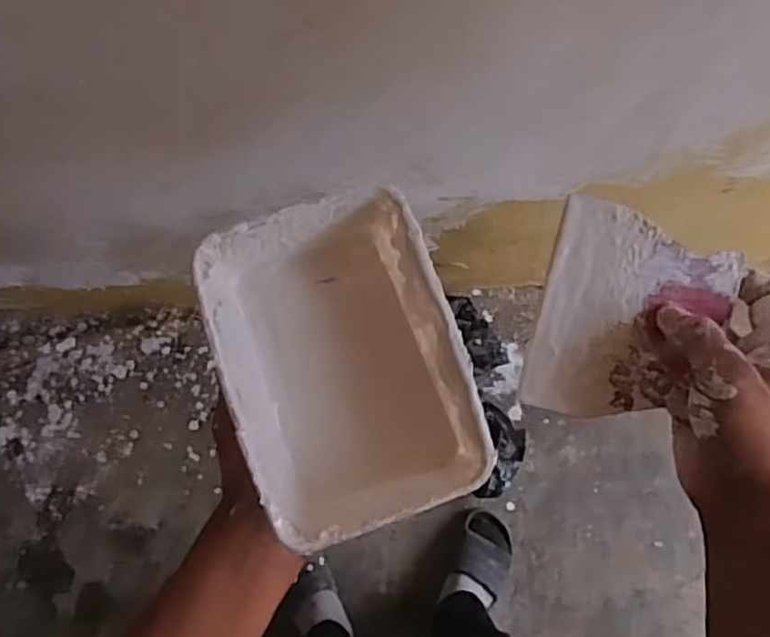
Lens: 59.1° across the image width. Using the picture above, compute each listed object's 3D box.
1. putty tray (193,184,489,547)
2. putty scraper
[{"bbox_3d":[-0.020,0.026,0.386,0.122,0.084,0.170,-20,83,1],"label":"putty tray"},{"bbox_3d":[0.141,0.001,0.390,0.103,0.009,0.122,15,85,5],"label":"putty scraper"}]

